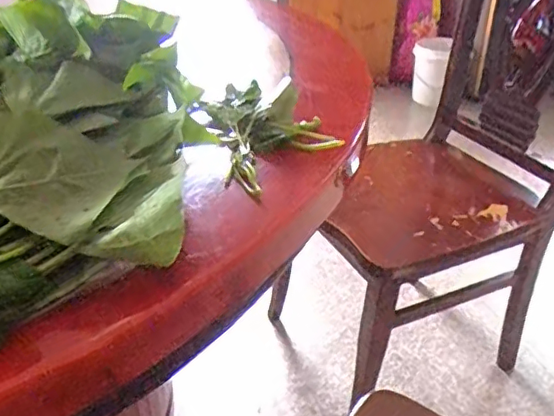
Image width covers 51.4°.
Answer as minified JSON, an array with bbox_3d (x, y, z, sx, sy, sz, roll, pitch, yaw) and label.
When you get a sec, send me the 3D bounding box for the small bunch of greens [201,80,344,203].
[{"bbox_3d":[-0.005,-0.067,0.484,0.094,0.028,0.162,-8,32,-12],"label":"small bunch of greens"}]

